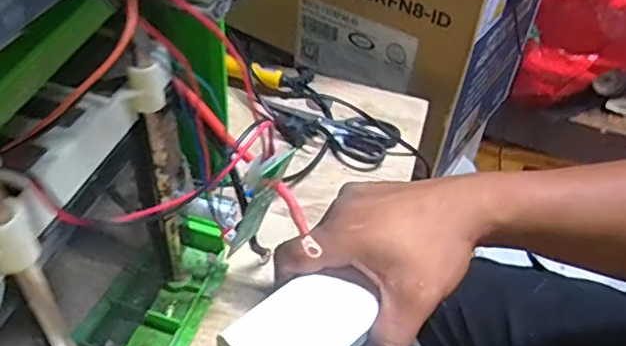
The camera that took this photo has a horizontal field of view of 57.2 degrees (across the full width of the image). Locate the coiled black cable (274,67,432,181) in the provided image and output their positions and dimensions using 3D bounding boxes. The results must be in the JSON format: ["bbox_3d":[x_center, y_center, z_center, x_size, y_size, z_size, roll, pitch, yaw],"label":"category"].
[{"bbox_3d":[0.018,-0.047,0.538,0.164,0.017,0.083,36,53,27],"label":"coiled black cable"}]

